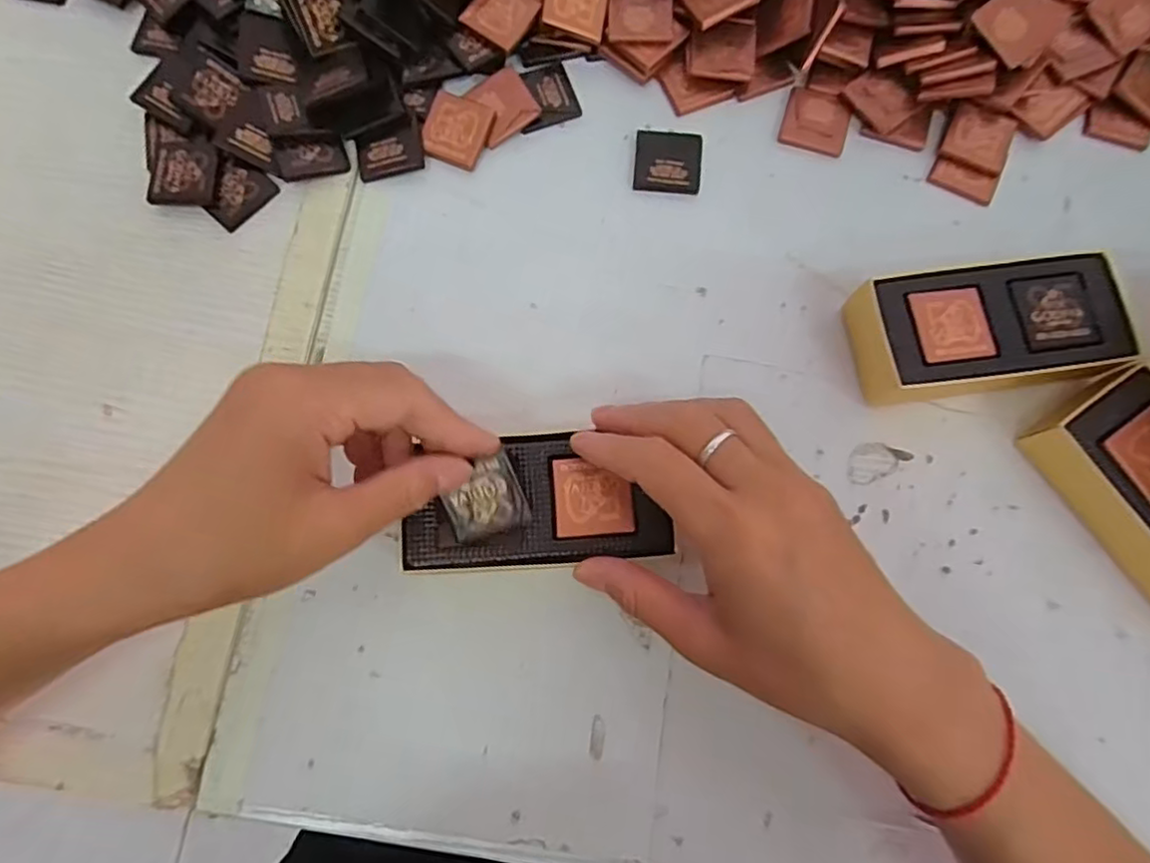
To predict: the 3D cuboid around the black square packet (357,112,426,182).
[{"bbox_3d":[-0.096,-0.145,0.334,0.034,0.004,0.028,-17,78,-4],"label":"black square packet"}]

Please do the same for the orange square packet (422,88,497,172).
[{"bbox_3d":[-0.061,-0.157,0.337,0.033,0.005,0.035,19,77,4],"label":"orange square packet"}]

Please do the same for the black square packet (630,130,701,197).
[{"bbox_3d":[0.049,-0.142,0.341,0.035,0.006,0.037,6,75,4],"label":"black square packet"}]

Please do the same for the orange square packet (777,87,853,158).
[{"bbox_3d":[0.130,-0.167,0.347,0.035,0.004,0.037,17,77,4],"label":"orange square packet"}]

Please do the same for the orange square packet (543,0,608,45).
[{"bbox_3d":[0.001,-0.226,0.340,0.033,0.005,0.035,10,91,-18],"label":"orange square packet"}]

